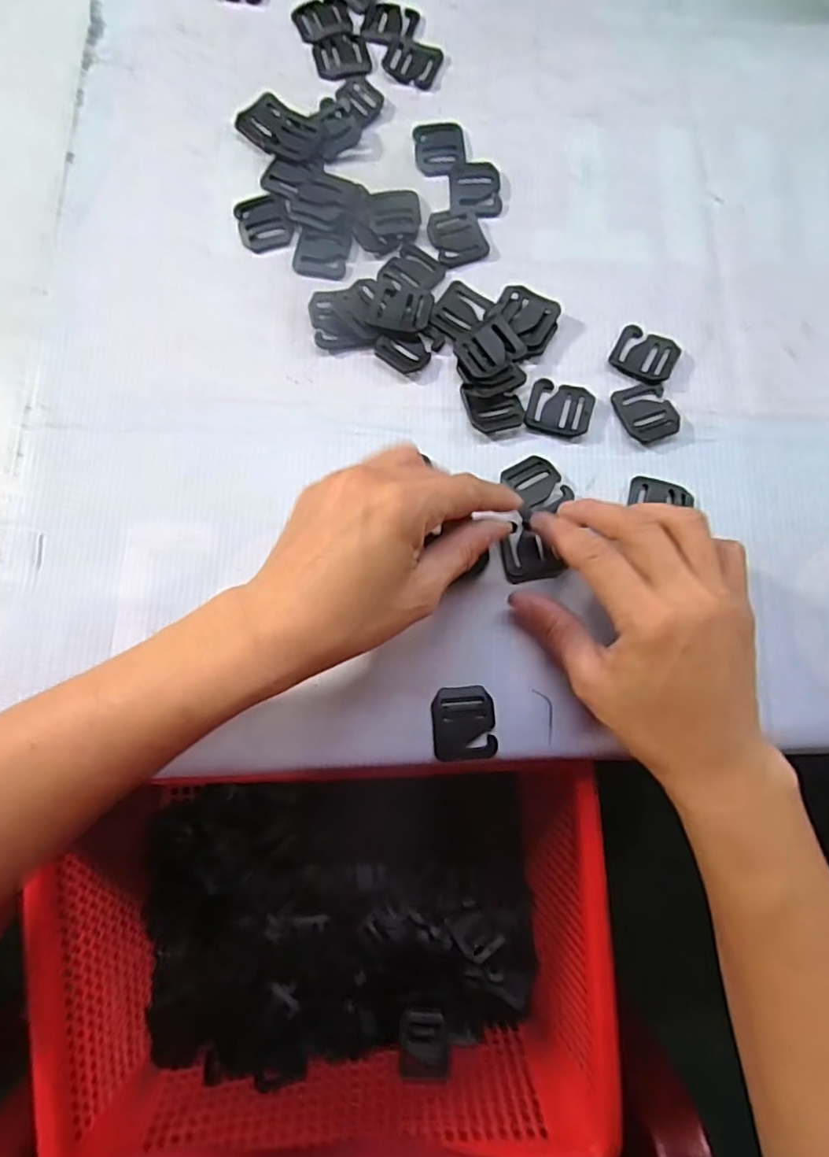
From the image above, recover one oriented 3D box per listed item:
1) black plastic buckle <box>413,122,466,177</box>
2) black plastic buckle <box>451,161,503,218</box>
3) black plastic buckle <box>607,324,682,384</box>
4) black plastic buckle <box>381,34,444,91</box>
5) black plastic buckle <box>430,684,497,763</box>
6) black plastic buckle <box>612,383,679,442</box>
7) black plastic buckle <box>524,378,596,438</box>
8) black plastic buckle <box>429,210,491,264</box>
[{"bbox_3d":[0.016,-0.267,0.363,0.030,0.004,0.040,-5,78,-2],"label":"black plastic buckle"},{"bbox_3d":[0.038,-0.238,0.357,0.031,0.004,0.039,2,78,0],"label":"black plastic buckle"},{"bbox_3d":[0.131,-0.127,0.333,0.035,0.004,0.031,31,79,6],"label":"black plastic buckle"},{"bbox_3d":[-0.001,-0.333,0.377,0.037,0.004,0.034,20,78,4],"label":"black plastic buckle"},{"bbox_3d":[0.024,0.071,0.288,0.030,0.004,0.035,-5,78,-2],"label":"black plastic buckle"},{"bbox_3d":[0.129,-0.092,0.326,0.031,0.004,0.034,-20,79,-5],"label":"black plastic buckle"},{"bbox_3d":[0.081,-0.094,0.325,0.035,0.004,0.029,15,78,3],"label":"black plastic buckle"},{"bbox_3d":[0.026,-0.204,0.348,0.031,0.004,0.035,-19,79,-5],"label":"black plastic buckle"}]

